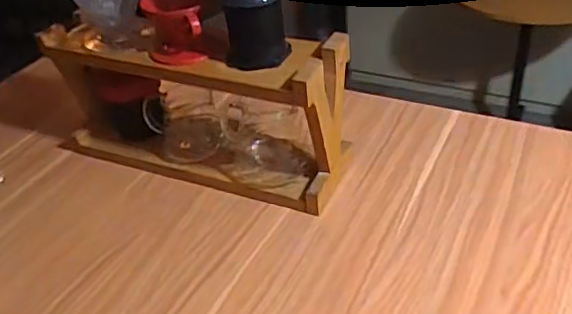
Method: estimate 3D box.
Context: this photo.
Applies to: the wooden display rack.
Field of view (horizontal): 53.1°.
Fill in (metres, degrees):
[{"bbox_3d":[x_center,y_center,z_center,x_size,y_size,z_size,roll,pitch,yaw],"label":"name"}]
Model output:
[{"bbox_3d":[-0.138,-0.071,0.832,0.444,0.213,0.115,10,41,21],"label":"wooden display rack"}]

